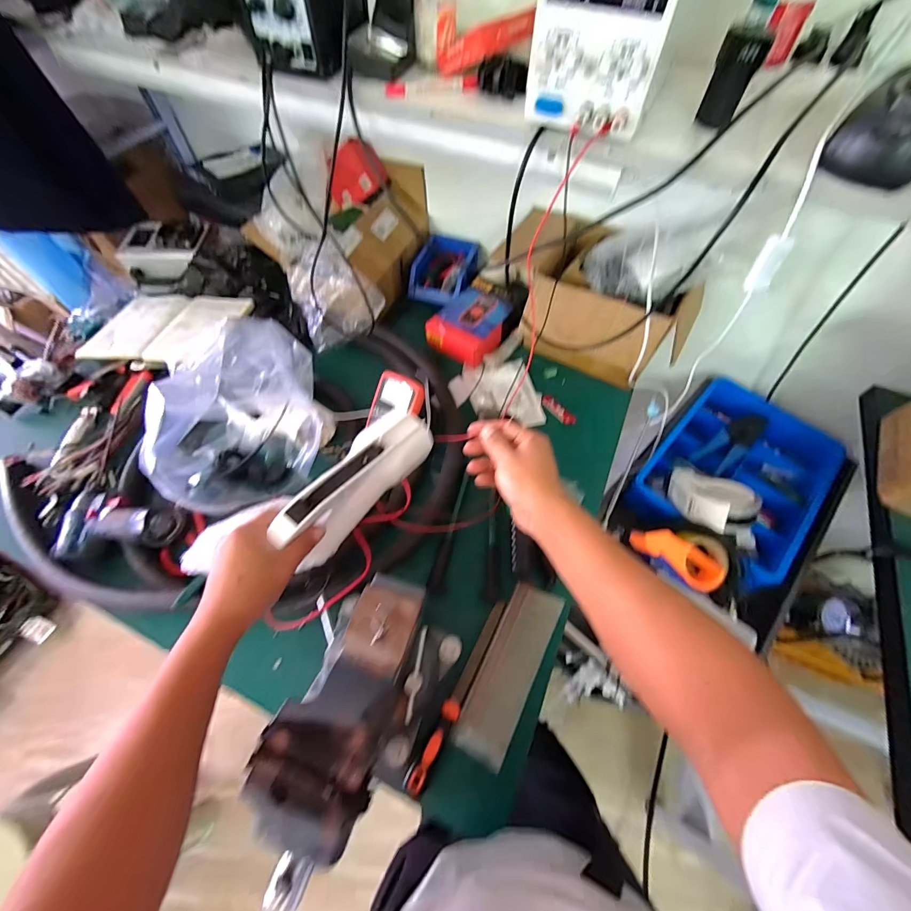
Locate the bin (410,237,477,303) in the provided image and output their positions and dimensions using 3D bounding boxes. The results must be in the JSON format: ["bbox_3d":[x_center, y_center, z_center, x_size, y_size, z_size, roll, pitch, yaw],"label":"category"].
[{"bbox_3d":[-0.027,-0.441,0.903,0.147,0.068,0.189,16,62,9],"label":"bin"}]

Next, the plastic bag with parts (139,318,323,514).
[{"bbox_3d":[-0.379,-0.066,0.668,0.274,0.151,0.282,-16,62,-10],"label":"plastic bag with parts"}]

